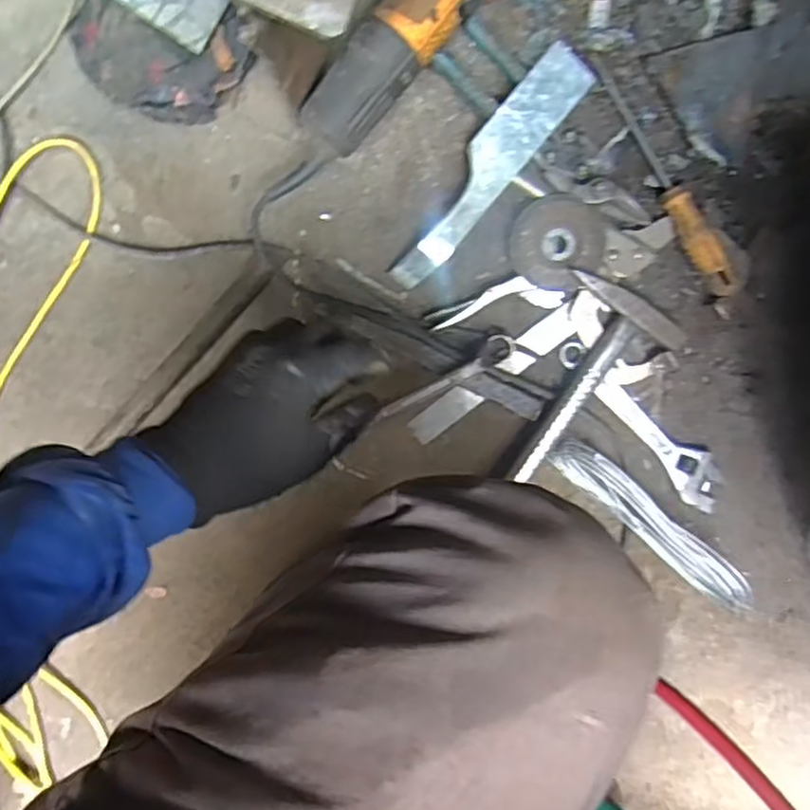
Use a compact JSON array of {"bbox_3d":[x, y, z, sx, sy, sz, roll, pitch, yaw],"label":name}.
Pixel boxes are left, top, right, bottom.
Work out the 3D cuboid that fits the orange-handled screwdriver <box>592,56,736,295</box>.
[{"bbox_3d":[0.227,-0.201,0.596,0.026,0.028,0.233,-25,81,3],"label":"orange-handled screwdriver"}]

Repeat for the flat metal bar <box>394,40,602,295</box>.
[{"bbox_3d":[0.070,-0.205,0.602,0.046,0.010,0.236,40,100,-4],"label":"flat metal bar"}]

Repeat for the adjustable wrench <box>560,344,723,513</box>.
[{"bbox_3d":[0.225,0.016,0.633,0.043,0.012,0.206,-41,93,6],"label":"adjustable wrench"}]

